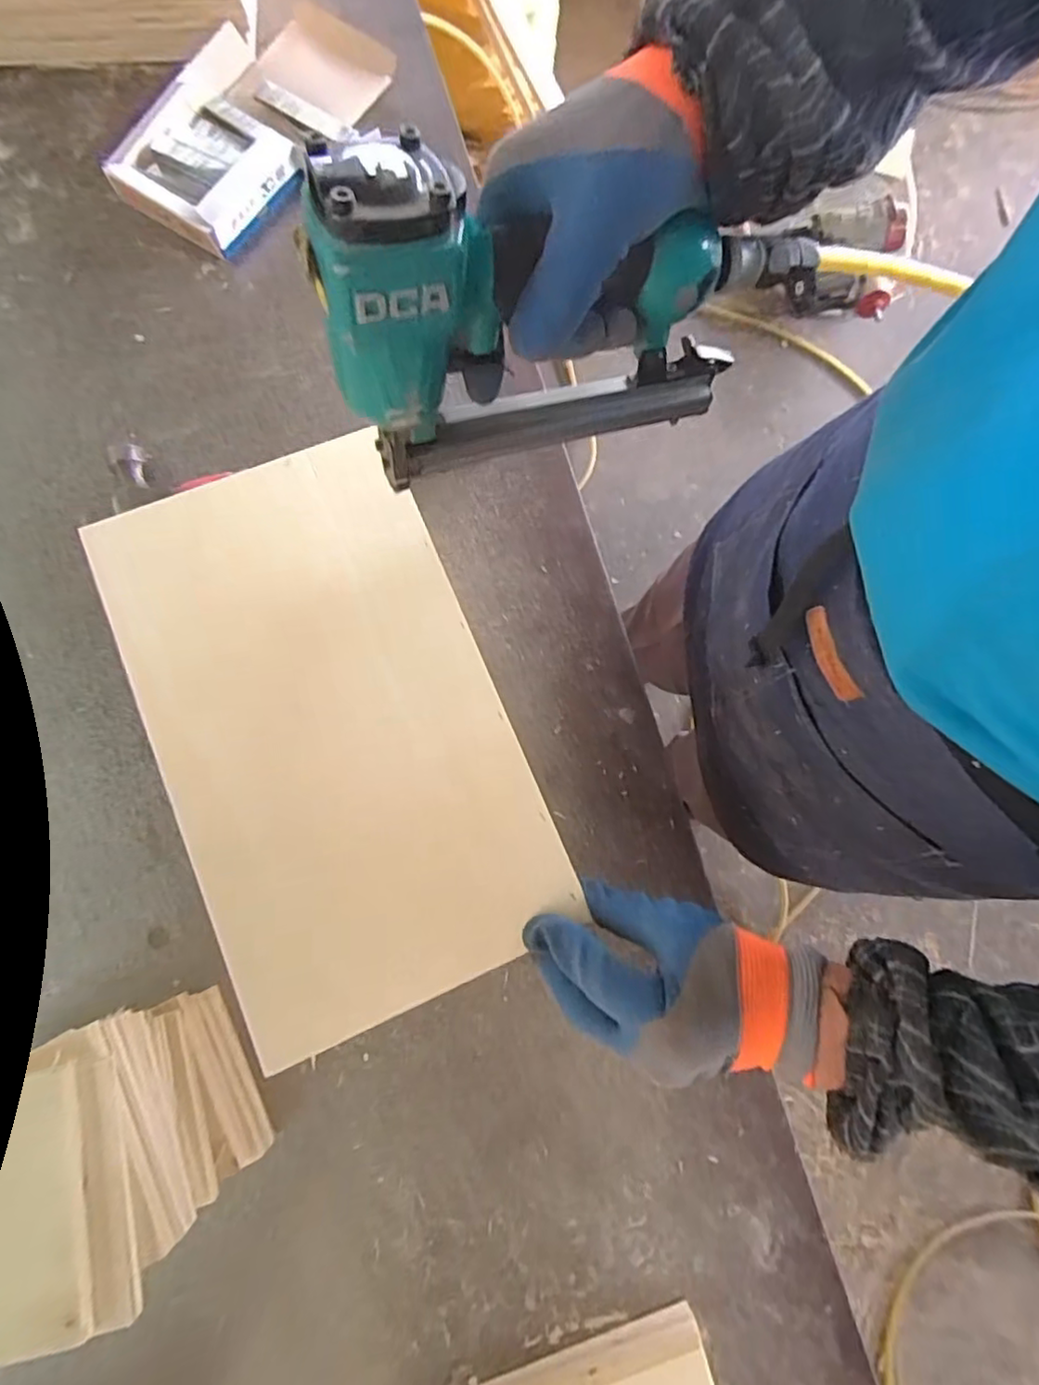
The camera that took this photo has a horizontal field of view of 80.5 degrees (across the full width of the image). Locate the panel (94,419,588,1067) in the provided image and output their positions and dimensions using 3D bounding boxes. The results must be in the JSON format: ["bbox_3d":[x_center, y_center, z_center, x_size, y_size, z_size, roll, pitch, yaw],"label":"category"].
[{"bbox_3d":[-0.115,0.014,0.373,0.194,0.017,0.340,-22,81,-12],"label":"panel"}]

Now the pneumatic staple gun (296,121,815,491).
[{"bbox_3d":[0.027,-0.198,0.308,0.240,0.169,0.057,-21,81,-5],"label":"pneumatic staple gun"}]

